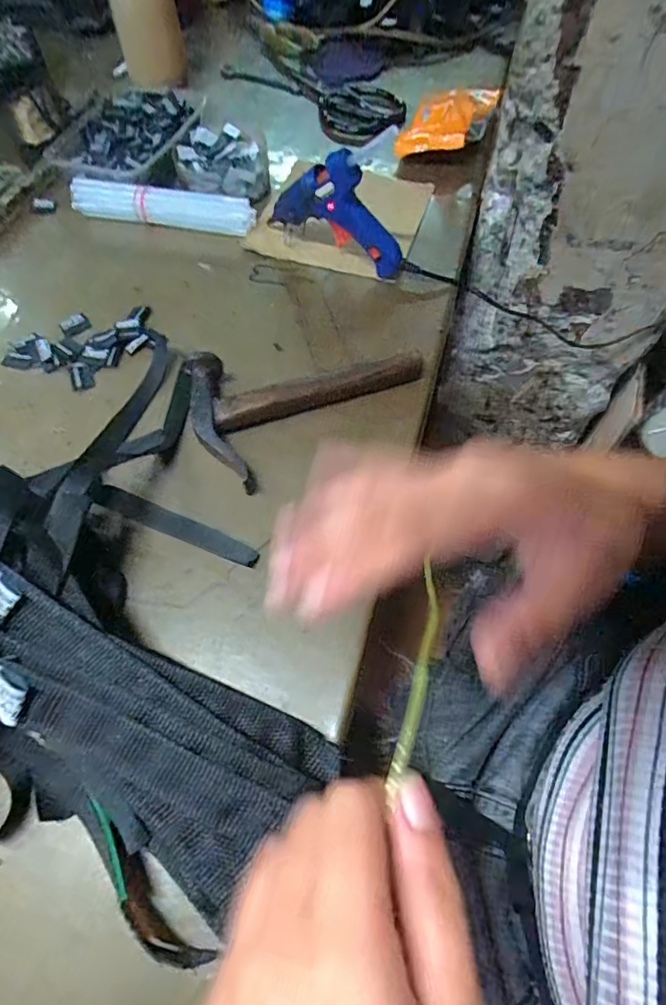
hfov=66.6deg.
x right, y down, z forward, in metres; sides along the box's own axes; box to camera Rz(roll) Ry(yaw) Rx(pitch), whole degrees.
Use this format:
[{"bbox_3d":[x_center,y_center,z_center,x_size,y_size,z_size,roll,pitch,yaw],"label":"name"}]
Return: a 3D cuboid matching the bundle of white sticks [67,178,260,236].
[{"bbox_3d":[-0.171,-0.300,0.512,0.190,0.029,0.033,9,62,6],"label":"bundle of white sticks"}]

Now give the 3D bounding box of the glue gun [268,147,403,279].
[{"bbox_3d":[0.000,-0.260,0.451,0.136,0.089,0.025,25,64,14],"label":"glue gun"}]

